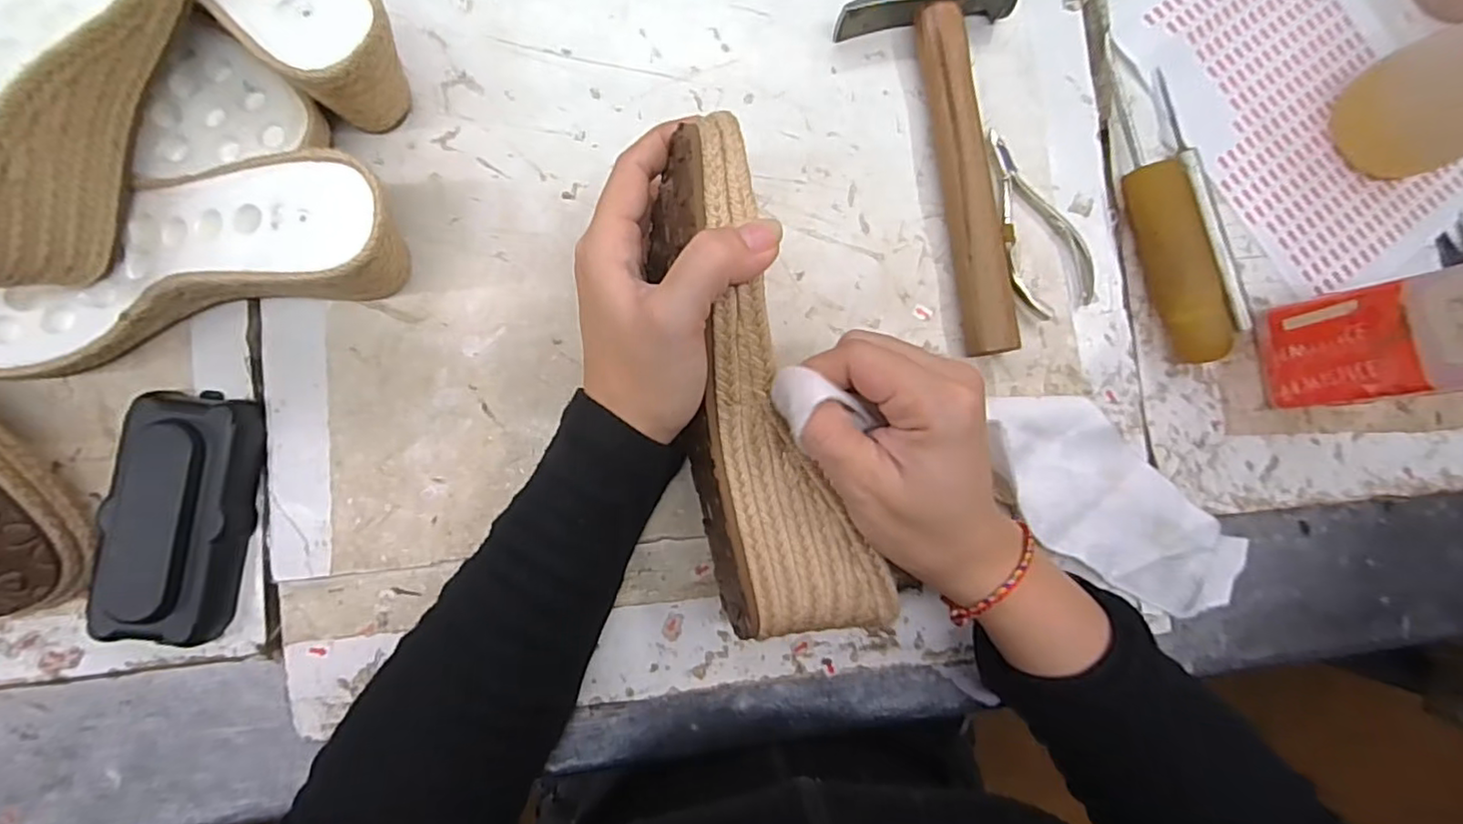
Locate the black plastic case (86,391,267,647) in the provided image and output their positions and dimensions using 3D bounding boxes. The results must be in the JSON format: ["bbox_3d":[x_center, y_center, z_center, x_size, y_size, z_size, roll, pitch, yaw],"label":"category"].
[{"bbox_3d":[-0.246,0.046,0.279,0.049,0.027,0.106,9,85,-5],"label":"black plastic case"}]

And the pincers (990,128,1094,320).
[{"bbox_3d":[0.160,-0.101,0.332,0.049,0.010,0.099,-13,87,-6],"label":"pincers"}]

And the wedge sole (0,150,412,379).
[{"bbox_3d":[-0.248,-0.058,0.267,0.222,0.065,0.059,-13,87,-6],"label":"wedge sole"}]

